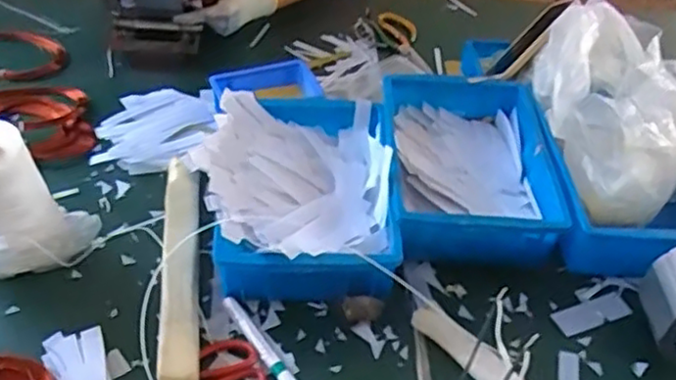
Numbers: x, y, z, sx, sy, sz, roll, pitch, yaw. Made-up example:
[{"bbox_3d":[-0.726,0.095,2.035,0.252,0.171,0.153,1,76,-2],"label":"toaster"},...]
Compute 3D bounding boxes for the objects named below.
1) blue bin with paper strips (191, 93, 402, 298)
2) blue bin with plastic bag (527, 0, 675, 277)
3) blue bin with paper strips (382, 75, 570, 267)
[{"bbox_3d":[-0.048,-0.007,0.838,0.221,0.099,0.292,2,45,-4],"label":"blue bin with paper strips"},{"bbox_3d":[0.366,-0.065,0.861,0.231,0.204,0.311,8,42,3],"label":"blue bin with plastic bag"},{"bbox_3d":[0.159,-0.026,0.886,0.205,0.088,0.279,4,45,-3],"label":"blue bin with paper strips"}]

